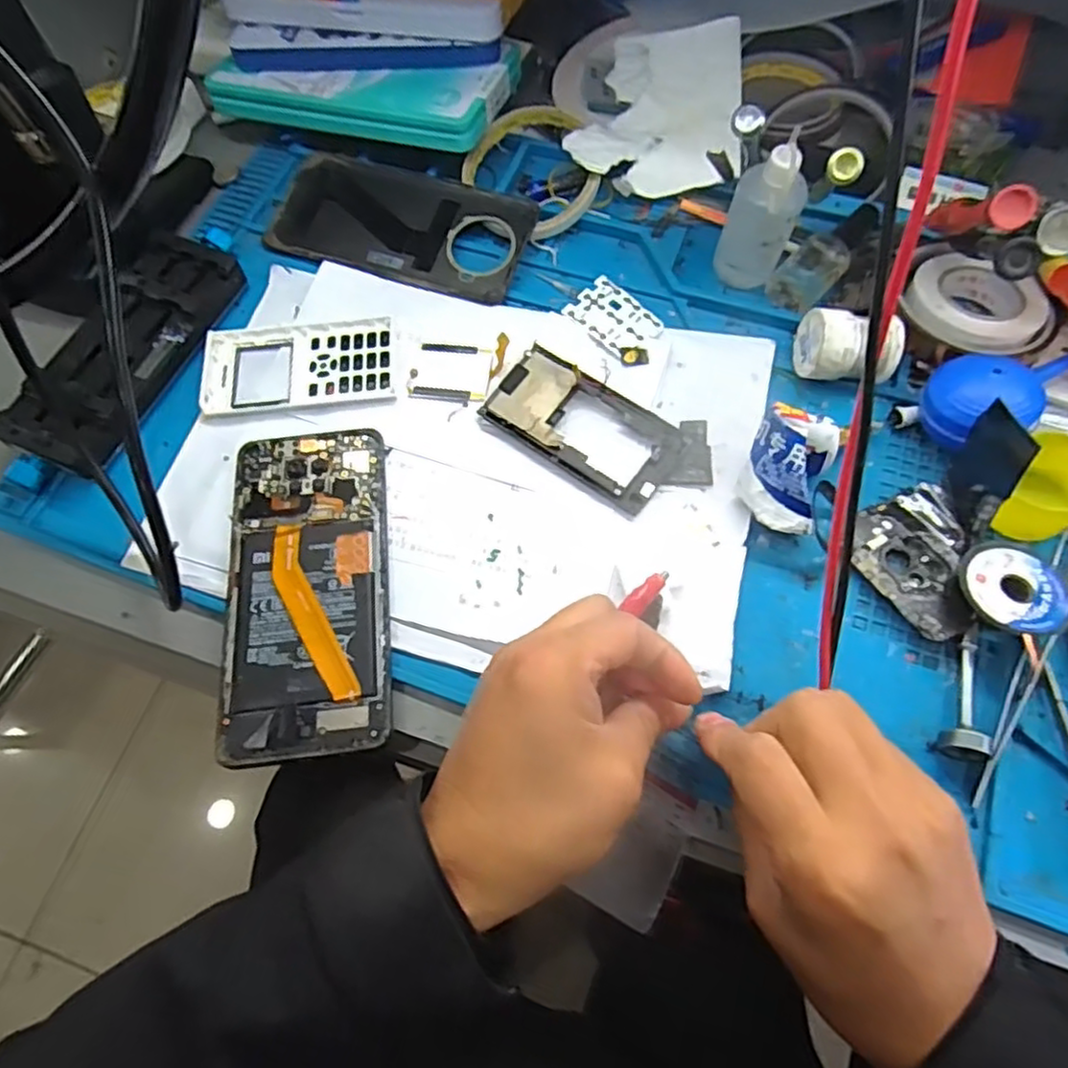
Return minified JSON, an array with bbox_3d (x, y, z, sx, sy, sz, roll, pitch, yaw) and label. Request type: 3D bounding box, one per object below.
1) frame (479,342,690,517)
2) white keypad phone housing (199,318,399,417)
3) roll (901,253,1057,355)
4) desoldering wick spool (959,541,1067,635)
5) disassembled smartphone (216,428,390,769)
[{"bbox_3d":[0.026,-0.057,0.359,0.100,0.010,0.053,34,72,16],"label":"frame"},{"bbox_3d":[-0.130,-0.096,0.386,0.104,0.009,0.056,-5,66,0],"label":"white keypad phone housing"},{"bbox_3d":[0.232,-0.120,0.370,0.068,0.021,0.070,-1,66,2],"label":"roll"},{"bbox_3d":[0.209,0.024,0.297,0.042,0.011,0.041,-1,66,2],"label":"desoldering wick spool"},{"bbox_3d":[-0.108,0.023,0.330,0.073,0.013,0.163,-7,66,0],"label":"disassembled smartphone"}]

